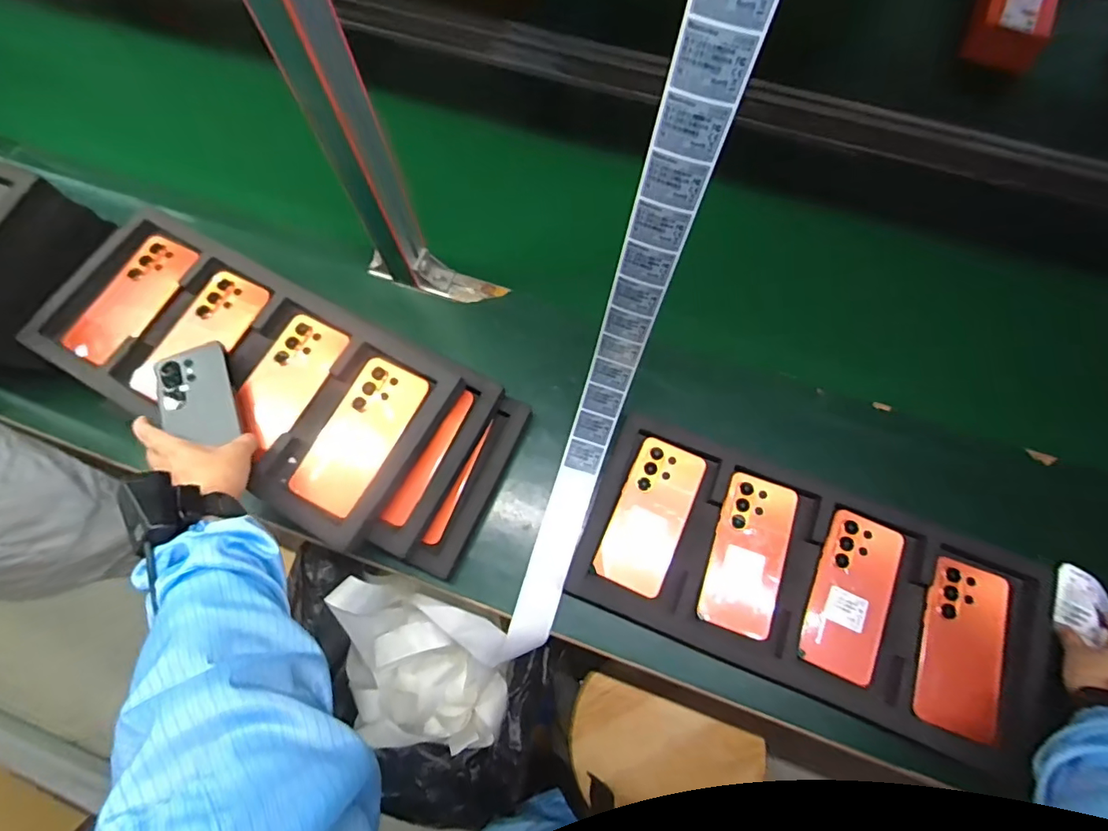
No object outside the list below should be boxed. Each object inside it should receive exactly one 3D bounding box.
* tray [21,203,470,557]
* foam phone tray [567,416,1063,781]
[{"bbox_3d":[-0.366,-0.066,0.592,0.482,0.022,0.222,28,74,9],"label":"tray"},{"bbox_3d":[0.275,0.178,0.564,0.473,0.026,0.217,21,72,7],"label":"foam phone tray"}]

